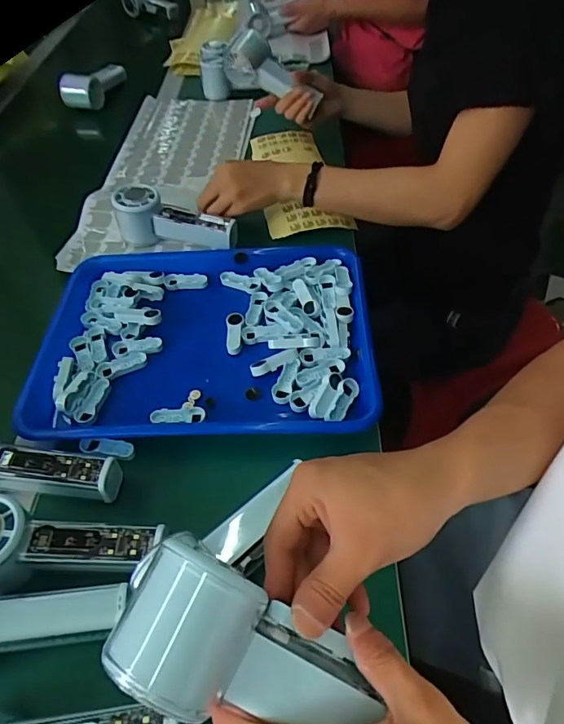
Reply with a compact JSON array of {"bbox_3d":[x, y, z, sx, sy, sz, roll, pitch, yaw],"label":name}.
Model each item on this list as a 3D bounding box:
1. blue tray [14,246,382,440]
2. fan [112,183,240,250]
[{"bbox_3d":[-0.078,-0.026,0.493,0.330,0.036,0.242,-3,51,3],"label":"blue tray"},{"bbox_3d":[-0.133,-0.179,0.588,0.154,0.059,0.046,6,52,10],"label":"fan"}]

